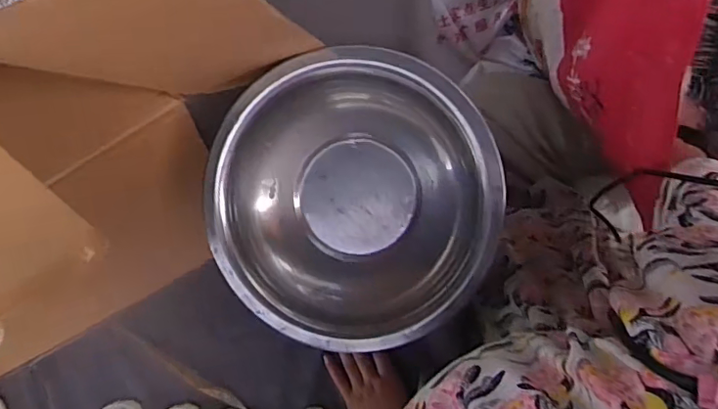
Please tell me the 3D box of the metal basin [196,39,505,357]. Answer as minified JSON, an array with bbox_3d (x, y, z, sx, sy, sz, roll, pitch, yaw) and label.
[{"bbox_3d":[-0.006,-0.006,0.576,0.277,0.069,0.282,1,96,8],"label":"metal basin"}]

